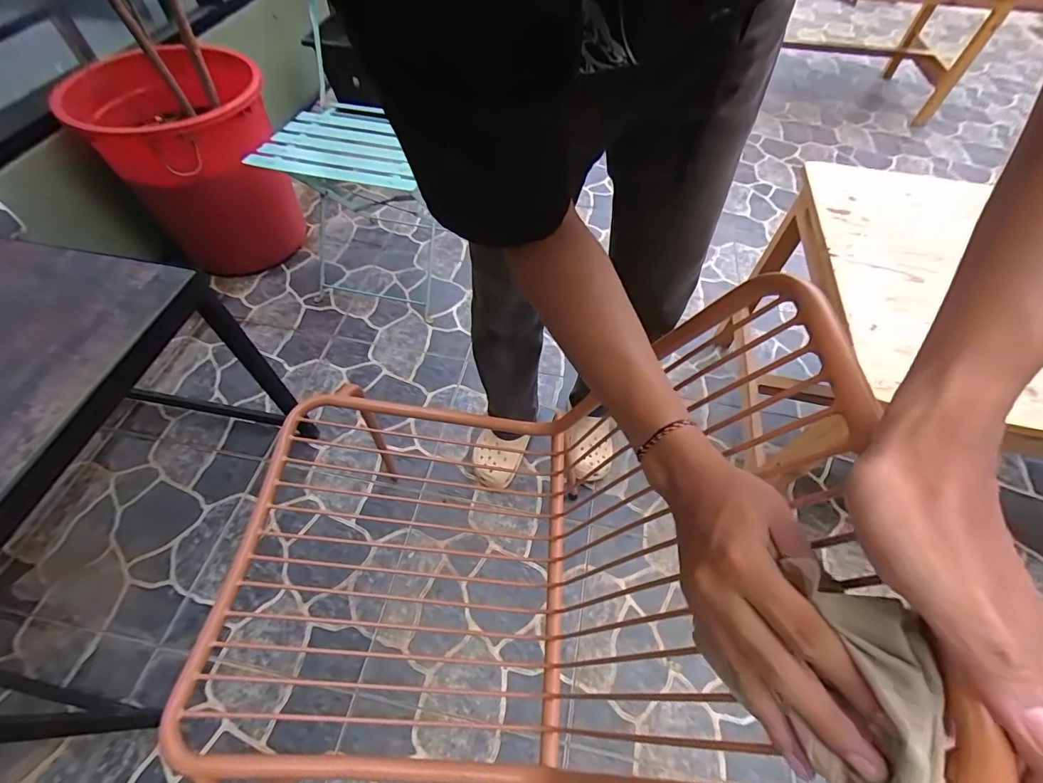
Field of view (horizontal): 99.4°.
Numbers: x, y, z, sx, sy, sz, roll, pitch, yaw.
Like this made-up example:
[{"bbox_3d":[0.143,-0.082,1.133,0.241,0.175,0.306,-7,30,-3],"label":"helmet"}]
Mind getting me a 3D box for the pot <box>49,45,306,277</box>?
[{"bbox_3d":[-0.946,-0.676,1.340,0.441,0.500,0.536,-37,65,-23],"label":"pot"}]

